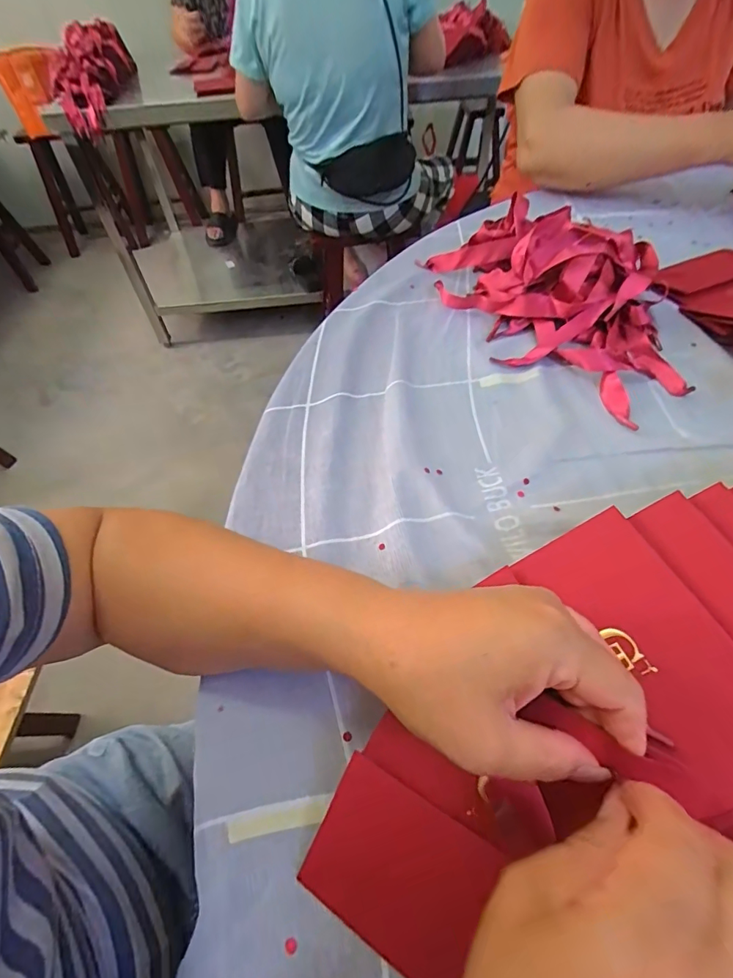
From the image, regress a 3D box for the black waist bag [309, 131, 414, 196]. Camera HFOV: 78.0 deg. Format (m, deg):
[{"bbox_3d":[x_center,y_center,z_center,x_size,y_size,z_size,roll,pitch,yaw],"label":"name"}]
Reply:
[{"bbox_3d":[-0.001,-0.848,1.198,0.255,0.118,0.044,-7,53,-2],"label":"black waist bag"}]

